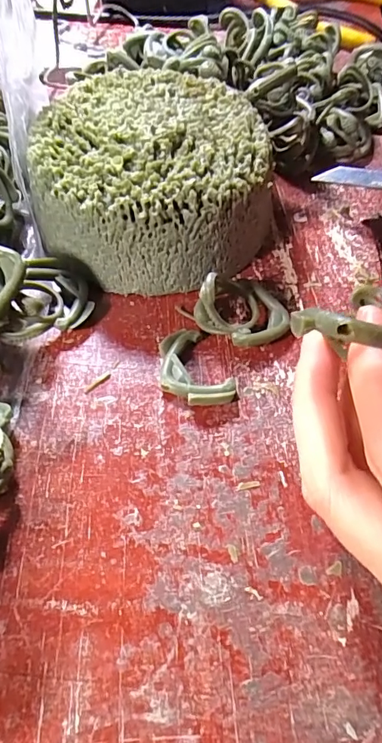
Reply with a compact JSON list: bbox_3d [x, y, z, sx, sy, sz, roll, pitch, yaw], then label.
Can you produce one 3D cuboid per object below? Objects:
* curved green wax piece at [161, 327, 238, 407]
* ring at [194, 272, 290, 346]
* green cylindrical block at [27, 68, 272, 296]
[{"bbox_3d":[-0.001,0.000,0.175,0.023,0.006,0.036,-26,63,-16],"label":"curved green wax piece"},{"bbox_3d":[0.022,-0.026,0.181,0.033,0.024,0.030,1,60,-2],"label":"ring"},{"bbox_3d":[-0.014,-0.084,0.202,0.095,0.047,0.093,1,60,-2],"label":"green cylindrical block"}]

